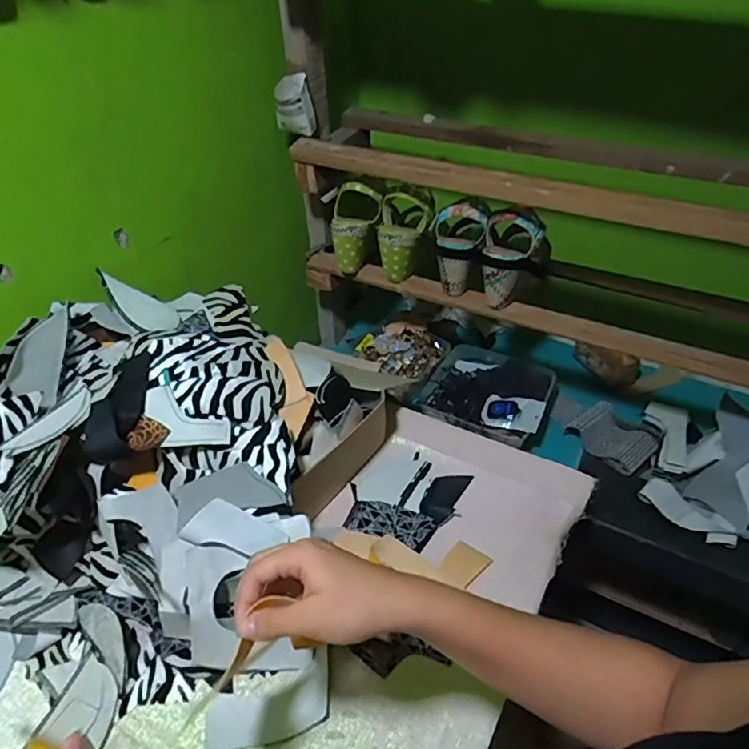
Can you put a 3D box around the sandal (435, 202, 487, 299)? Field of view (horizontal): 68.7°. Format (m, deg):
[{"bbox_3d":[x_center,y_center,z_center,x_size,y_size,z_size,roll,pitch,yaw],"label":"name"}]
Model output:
[{"bbox_3d":[0.127,-0.191,0.830,0.077,0.129,0.075,6,42,8],"label":"sandal"}]

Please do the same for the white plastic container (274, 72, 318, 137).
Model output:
[{"bbox_3d":[-0.119,-0.408,0.833,0.058,0.080,0.031,-8,42,-8],"label":"white plastic container"}]

